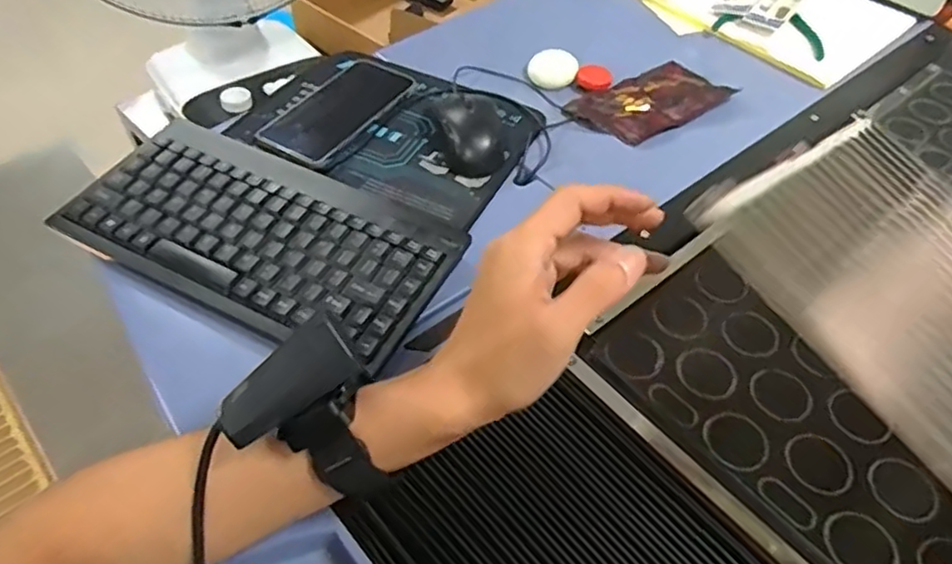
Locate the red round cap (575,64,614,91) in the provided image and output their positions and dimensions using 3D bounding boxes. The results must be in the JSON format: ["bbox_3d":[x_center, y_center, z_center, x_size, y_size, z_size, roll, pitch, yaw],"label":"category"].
[{"bbox_3d":[0.135,-0.232,0.739,0.040,0.008,0.040,2,51,-3],"label":"red round cap"}]

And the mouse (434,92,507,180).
[{"bbox_3d":[-0.005,-0.144,0.603,0.059,0.035,0.106,-8,52,-11],"label":"mouse"}]

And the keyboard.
[{"bbox_3d":[-0.163,-0.036,0.502,0.283,0.032,0.148,22,52,13],"label":"keyboard"}]

